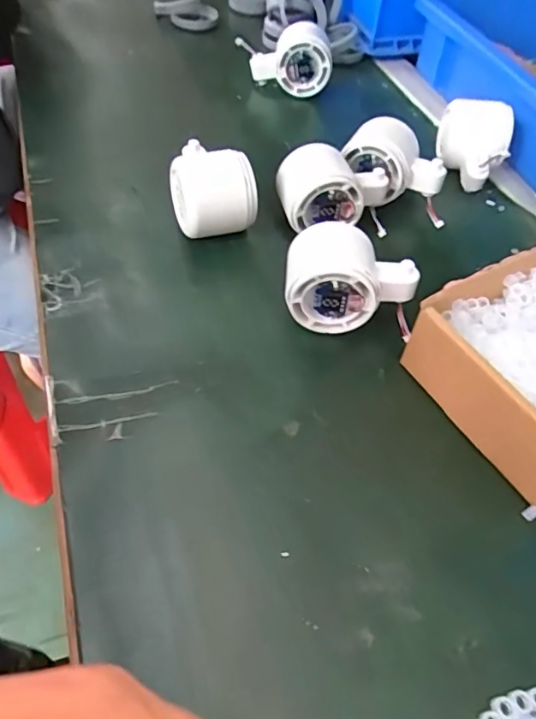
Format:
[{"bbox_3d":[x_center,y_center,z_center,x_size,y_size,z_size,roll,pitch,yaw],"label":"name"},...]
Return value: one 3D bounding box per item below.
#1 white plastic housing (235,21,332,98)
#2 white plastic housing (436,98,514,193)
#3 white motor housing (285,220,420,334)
[{"bbox_3d":[0.019,-0.318,0.561,0.094,0.069,0.042,-3,53,-10],"label":"white plastic housing"},{"bbox_3d":[0.185,-0.198,0.471,0.052,0.052,0.084,11,51,1],"label":"white plastic housing"},{"bbox_3d":[0.055,-0.054,0.347,0.084,0.059,0.054,5,51,-4],"label":"white motor housing"}]

